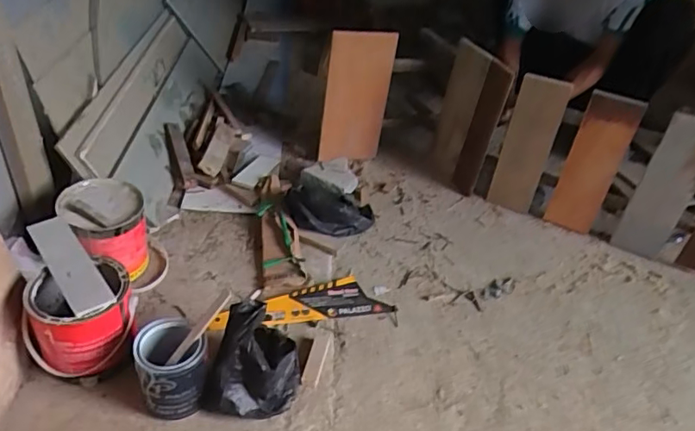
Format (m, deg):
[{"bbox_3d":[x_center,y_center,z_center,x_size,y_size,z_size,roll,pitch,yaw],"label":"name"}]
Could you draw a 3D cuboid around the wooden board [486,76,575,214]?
[{"bbox_3d":[0.457,-0.175,1.382,0.117,0.352,0.027,20,34,16],"label":"wooden board"}]

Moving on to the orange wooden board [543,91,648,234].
[{"bbox_3d":[0.589,-0.119,1.320,0.118,0.348,0.030,33,41,29],"label":"orange wooden board"}]

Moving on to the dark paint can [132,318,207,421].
[{"bbox_3d":[-0.279,0.245,0.865,0.104,0.121,0.113,-12,42,-23],"label":"dark paint can"}]

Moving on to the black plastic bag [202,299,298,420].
[{"bbox_3d":[-0.151,0.244,0.892,0.143,0.116,0.149,14,39,8],"label":"black plastic bag"}]

